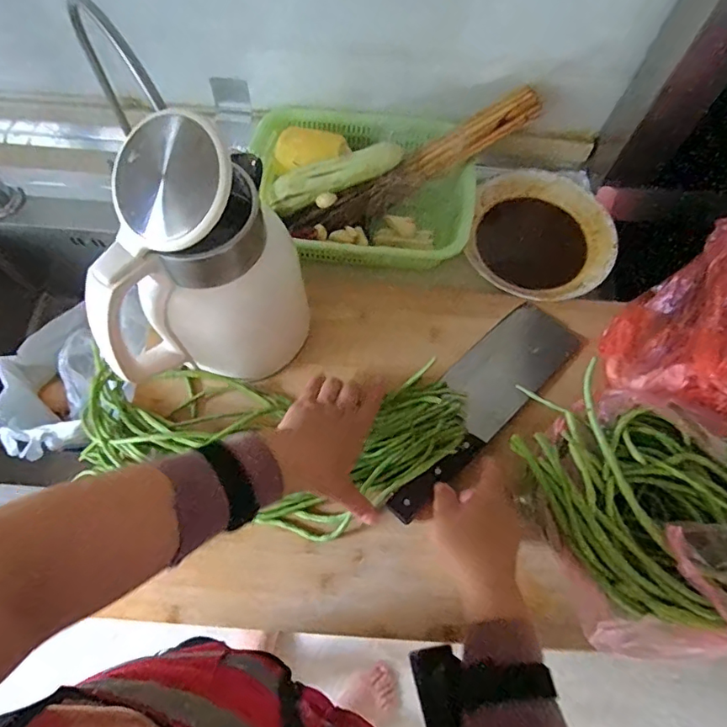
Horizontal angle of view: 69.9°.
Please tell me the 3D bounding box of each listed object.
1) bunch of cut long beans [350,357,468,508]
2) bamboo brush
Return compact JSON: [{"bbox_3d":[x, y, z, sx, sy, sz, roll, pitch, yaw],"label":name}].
[{"bbox_3d":[0.047,0.074,0.543,0.088,0.035,0.142,41,73,14],"label":"bunch of cut long beans"},{"bbox_3d":[0.061,-0.242,0.644,0.336,0.038,0.049,-27,71,6],"label":"bamboo brush"}]

